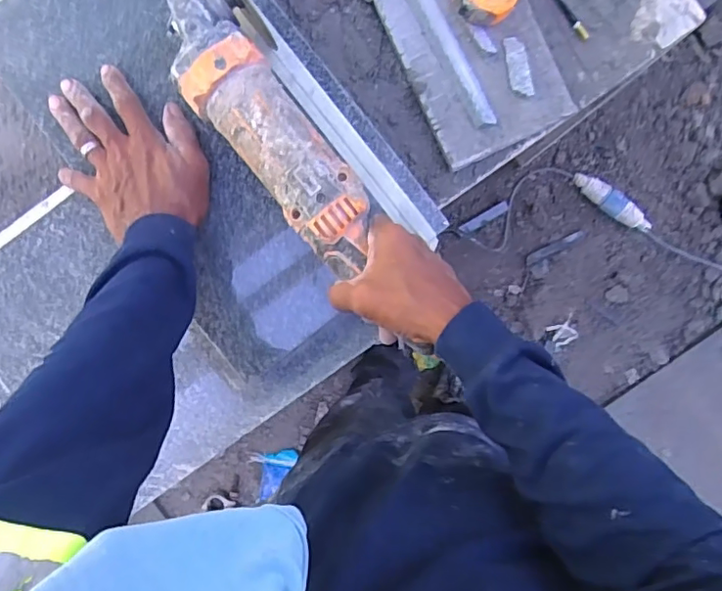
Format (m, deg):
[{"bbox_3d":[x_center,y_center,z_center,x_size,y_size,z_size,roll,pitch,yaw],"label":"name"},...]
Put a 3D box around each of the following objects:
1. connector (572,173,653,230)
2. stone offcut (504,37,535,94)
[{"bbox_3d":[0.559,-0.207,1.236,0.194,0.039,0.047,37,94,1],"label":"connector"},{"bbox_3d":[0.148,-0.215,0.522,0.018,0.008,0.057,-13,92,4],"label":"stone offcut"}]

